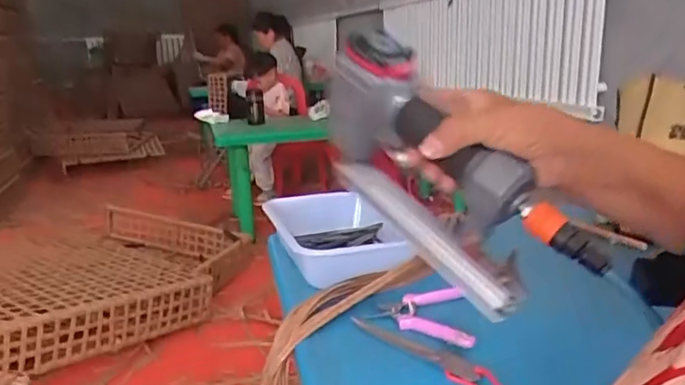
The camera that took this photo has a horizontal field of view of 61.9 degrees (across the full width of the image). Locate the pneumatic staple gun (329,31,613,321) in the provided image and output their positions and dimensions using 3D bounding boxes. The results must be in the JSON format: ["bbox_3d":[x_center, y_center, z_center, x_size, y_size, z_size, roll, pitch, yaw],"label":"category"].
[{"bbox_3d":[0.077,-0.010,0.493,0.065,0.138,0.273,-14,52,-41],"label":"pneumatic staple gun"}]

